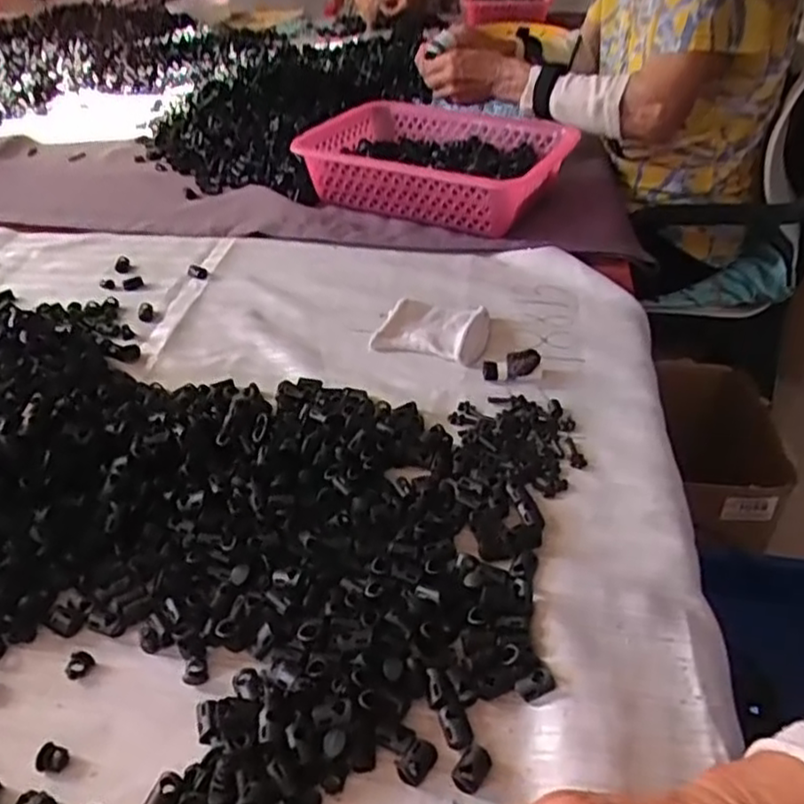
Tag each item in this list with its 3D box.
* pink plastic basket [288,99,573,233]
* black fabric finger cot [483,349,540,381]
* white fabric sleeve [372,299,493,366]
[{"bbox_3d":[0.042,-0.244,0.707,0.271,0.080,0.123,23,46,27],"label":"pink plastic basket"},{"bbox_3d":[0.087,-0.028,0.544,0.045,0.017,0.016,-16,37,16],"label":"black fabric finger cot"},{"bbox_3d":[0.025,-0.065,0.587,0.096,0.017,0.066,7,41,10],"label":"white fabric sleeve"}]

